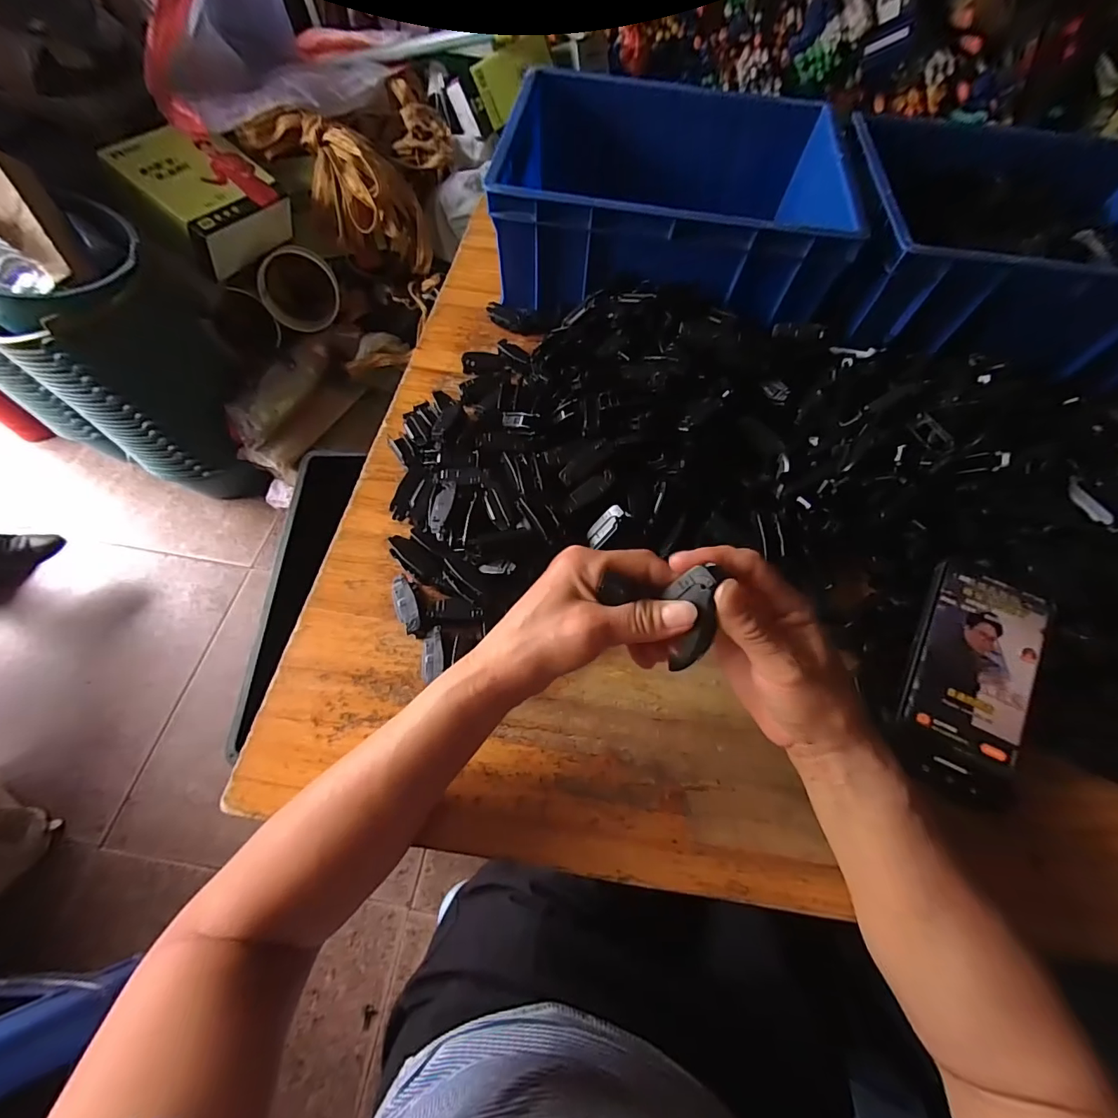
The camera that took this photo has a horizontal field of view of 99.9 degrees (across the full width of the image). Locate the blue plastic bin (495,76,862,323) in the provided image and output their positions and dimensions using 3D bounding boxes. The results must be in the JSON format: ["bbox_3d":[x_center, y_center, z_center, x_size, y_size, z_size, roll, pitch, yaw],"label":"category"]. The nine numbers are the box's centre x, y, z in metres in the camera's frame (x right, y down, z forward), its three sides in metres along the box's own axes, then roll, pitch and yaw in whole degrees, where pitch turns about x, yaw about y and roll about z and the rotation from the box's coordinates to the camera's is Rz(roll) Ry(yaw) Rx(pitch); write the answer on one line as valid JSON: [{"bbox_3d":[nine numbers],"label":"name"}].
[{"bbox_3d":[0.114,-0.385,0.508,0.325,0.109,0.272,8,62,1],"label":"blue plastic bin"}]

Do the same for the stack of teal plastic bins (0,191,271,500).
[{"bbox_3d":[-0.909,-0.375,1.054,0.289,0.594,0.261,-16,64,-11],"label":"stack of teal plastic bins"}]

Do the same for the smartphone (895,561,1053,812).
[{"bbox_3d":[0.292,0.084,0.333,0.076,0.007,0.163,23,77,9],"label":"smartphone"}]

